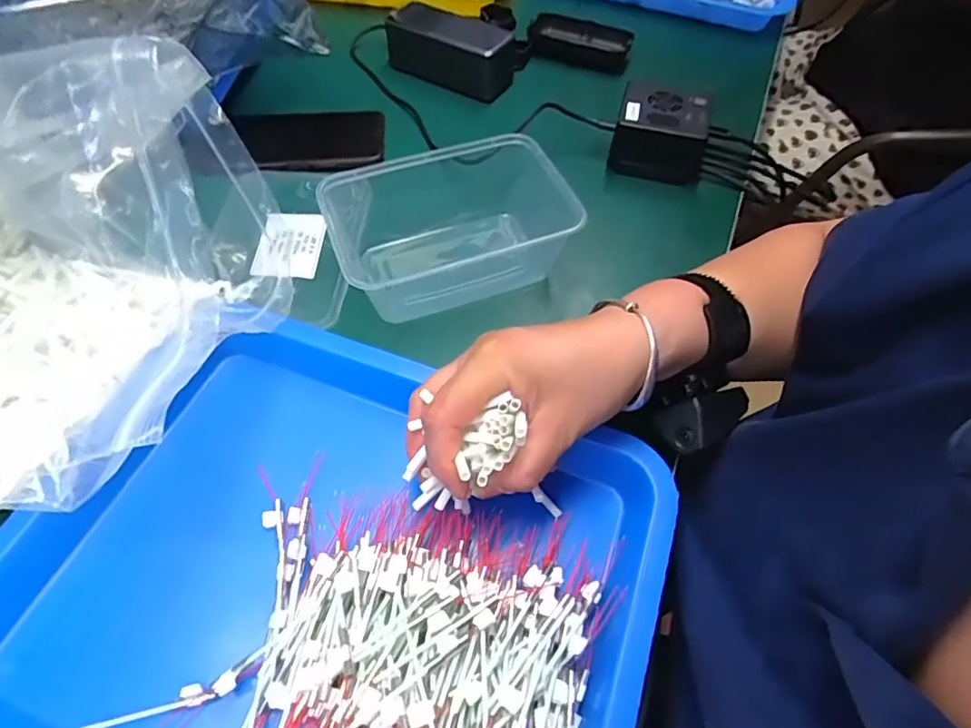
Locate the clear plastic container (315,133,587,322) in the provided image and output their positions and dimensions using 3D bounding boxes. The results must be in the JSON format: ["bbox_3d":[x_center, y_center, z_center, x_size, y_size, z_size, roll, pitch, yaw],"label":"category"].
[{"bbox_3d":[-0.020,-0.106,0.425,0.190,0.063,0.103,-19,59,-13],"label":"clear plastic container"}]

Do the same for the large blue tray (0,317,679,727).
[{"bbox_3d":[-0.082,0.113,0.293,0.331,0.058,0.259,19,58,10],"label":"large blue tray"}]

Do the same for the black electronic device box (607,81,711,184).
[{"bbox_3d":[0.160,-0.211,0.503,0.083,0.054,0.068,14,58,7],"label":"black electronic device box"}]

